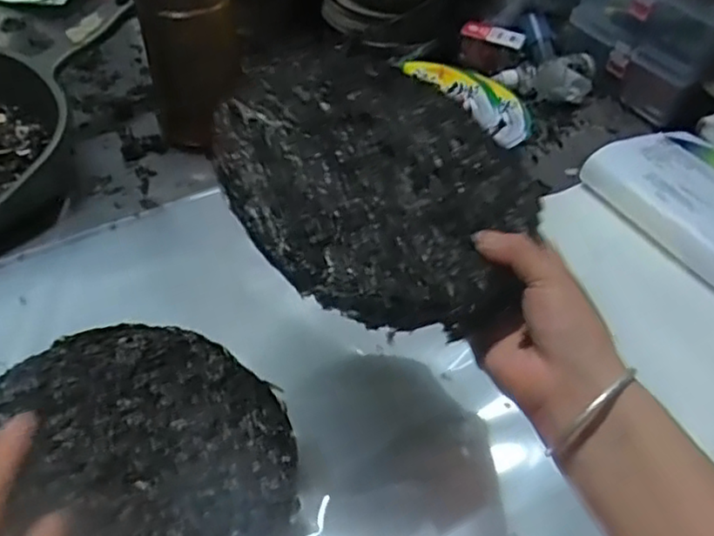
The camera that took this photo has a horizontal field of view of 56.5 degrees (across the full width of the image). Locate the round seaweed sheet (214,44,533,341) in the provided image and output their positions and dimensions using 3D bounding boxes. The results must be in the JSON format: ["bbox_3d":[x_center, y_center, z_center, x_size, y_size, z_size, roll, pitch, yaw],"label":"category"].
[{"bbox_3d":[0.015,-0.055,0.386,0.196,0.010,0.186,11,54,-16],"label":"round seaweed sheet"}]

